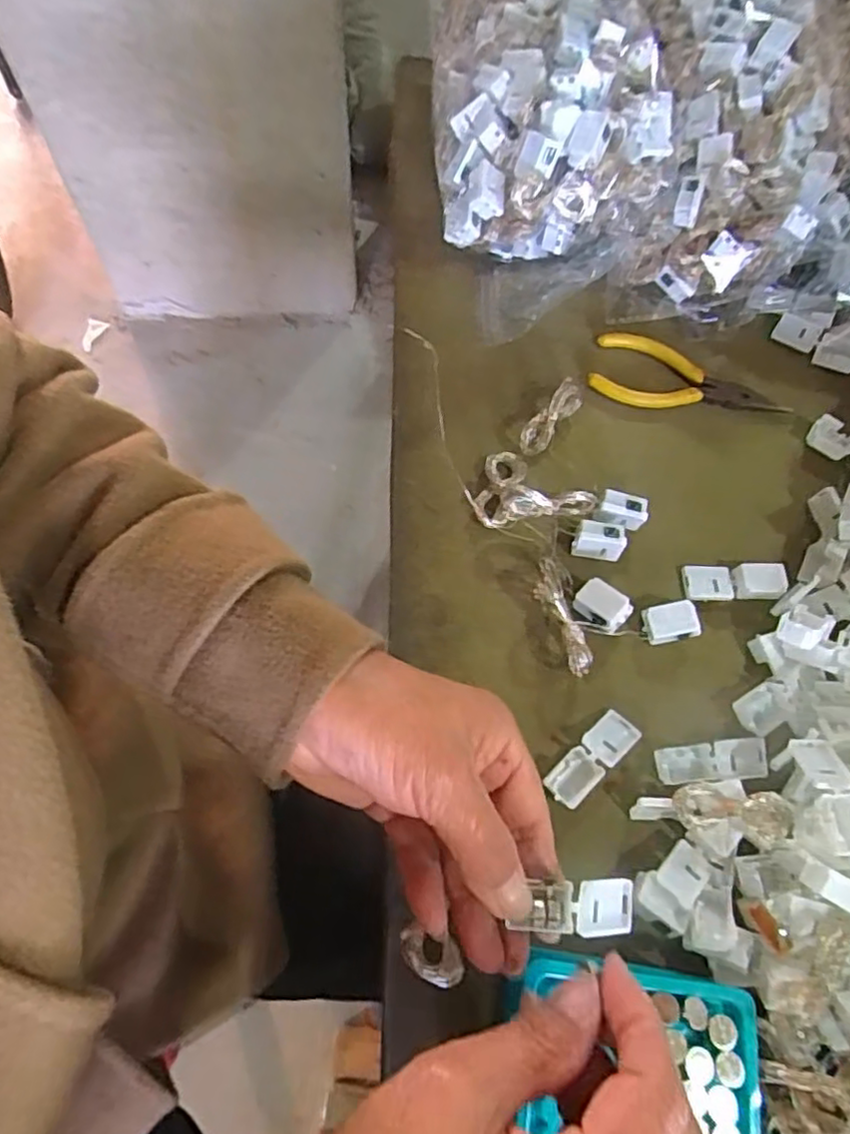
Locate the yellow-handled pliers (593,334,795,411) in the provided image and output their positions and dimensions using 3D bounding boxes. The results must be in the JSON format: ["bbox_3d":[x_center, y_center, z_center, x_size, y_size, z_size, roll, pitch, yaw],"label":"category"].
[{"bbox_3d":[0.166,-0.118,0.416,0.121,0.012,0.046,12,68,3],"label":"yellow-handled pliers"}]

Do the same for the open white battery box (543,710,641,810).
[{"bbox_3d":[0.082,0.095,0.325,0.053,0.011,0.020,-40,74,-16],"label":"open white battery box"}]

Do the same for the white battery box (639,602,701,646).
[{"bbox_3d":[0.130,0.030,0.349,0.024,0.019,0.018,-5,68,-3],"label":"white battery box"}]

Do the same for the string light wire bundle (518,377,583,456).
[{"bbox_3d":[0.074,-0.087,0.388,0.014,0.019,0.049,38,72,13],"label":"string light wire bundle"}]

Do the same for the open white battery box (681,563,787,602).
[{"bbox_3d":[0.170,0.008,0.362,0.052,0.012,0.019,3,67,0],"label":"open white battery box"}]

